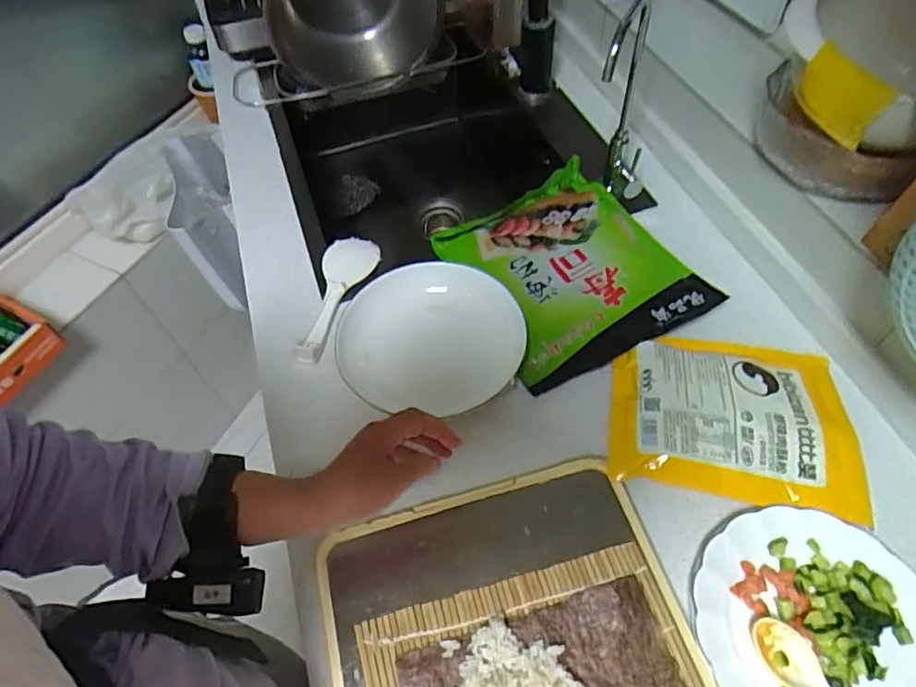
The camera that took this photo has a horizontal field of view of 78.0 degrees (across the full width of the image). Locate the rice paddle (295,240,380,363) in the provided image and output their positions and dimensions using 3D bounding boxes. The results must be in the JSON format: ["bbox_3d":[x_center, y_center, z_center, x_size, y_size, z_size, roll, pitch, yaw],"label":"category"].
[{"bbox_3d":[-0.154,-0.062,0.672,0.064,0.032,0.194,12,57,12],"label":"rice paddle"}]

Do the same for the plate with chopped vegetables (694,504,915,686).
[{"bbox_3d":[0.286,0.224,0.446,0.187,0.019,0.182,-2,55,2],"label":"plate with chopped vegetables"}]

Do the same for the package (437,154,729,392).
[{"bbox_3d":[0.132,-0.088,0.676,0.249,0.038,0.267,-22,57,-11],"label":"package"}]

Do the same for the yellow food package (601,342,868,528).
[{"bbox_3d":[0.264,0.063,0.553,0.221,0.041,0.179,8,56,9],"label":"yellow food package"}]

